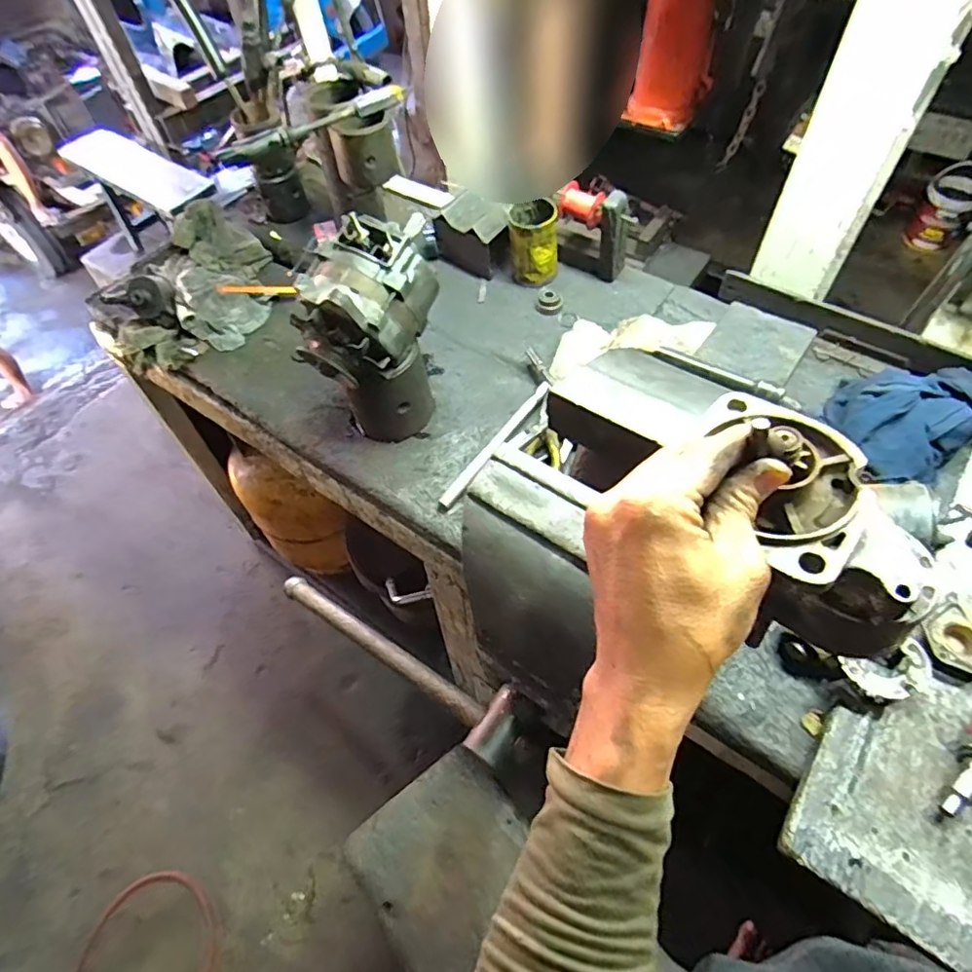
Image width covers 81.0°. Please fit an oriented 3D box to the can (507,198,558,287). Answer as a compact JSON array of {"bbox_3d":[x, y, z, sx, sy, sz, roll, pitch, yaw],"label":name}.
[{"bbox_3d":[0.077,-0.390,0.915,0.080,0.102,0.078,-4,57,0],"label":"can"}]

